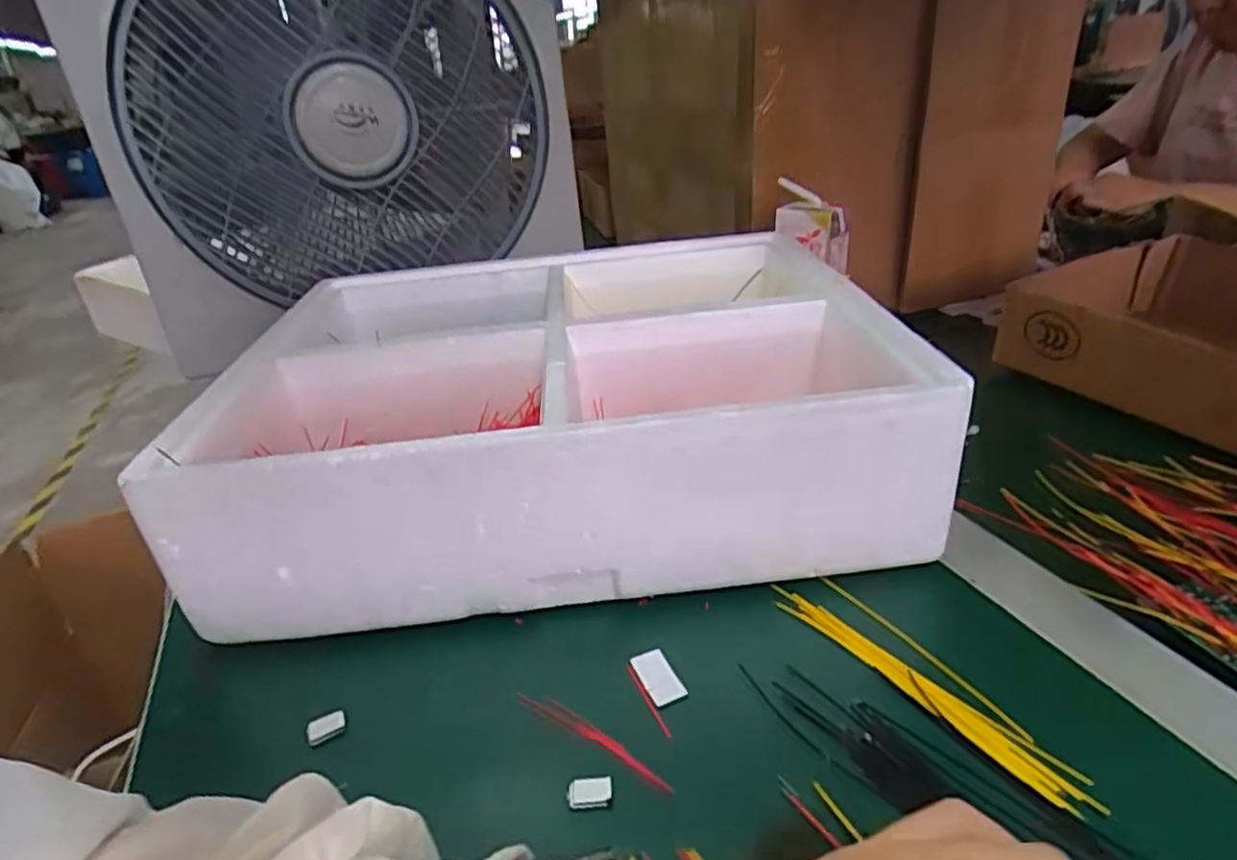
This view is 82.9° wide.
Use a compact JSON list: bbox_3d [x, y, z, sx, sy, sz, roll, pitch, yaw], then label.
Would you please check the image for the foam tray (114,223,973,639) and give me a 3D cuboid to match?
[{"bbox_3d":[-0.036,-0.022,0.471,0.383,0.122,0.311,-6,28,-2],"label":"foam tray"}]

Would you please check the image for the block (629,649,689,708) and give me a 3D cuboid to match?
[{"bbox_3d":[0.018,0.114,0.325,0.016,0.005,0.030,-16,30,-19],"label":"block"}]

